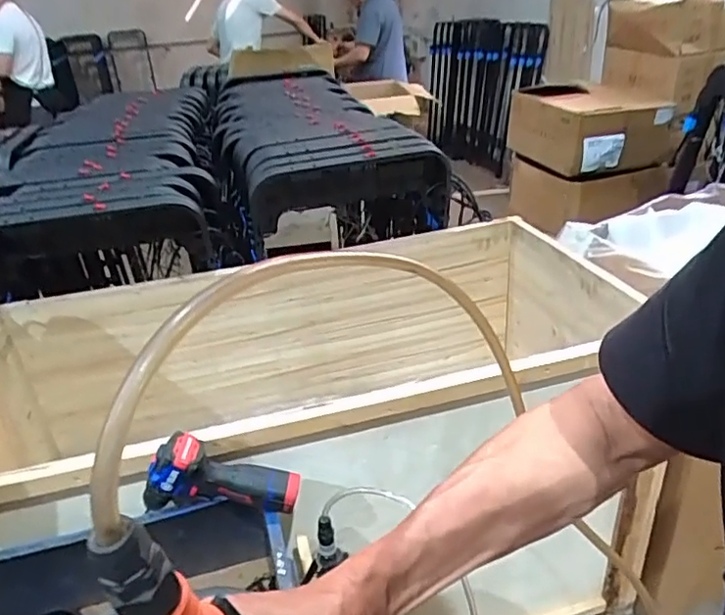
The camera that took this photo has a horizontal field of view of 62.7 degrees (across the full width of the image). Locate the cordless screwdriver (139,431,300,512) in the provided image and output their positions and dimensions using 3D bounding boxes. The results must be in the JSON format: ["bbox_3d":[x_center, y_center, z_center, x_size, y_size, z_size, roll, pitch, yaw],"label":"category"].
[{"bbox_3d":[-0.195,0.250,0.831,0.204,0.134,0.054,13,27,-9],"label":"cordless screwdriver"}]

